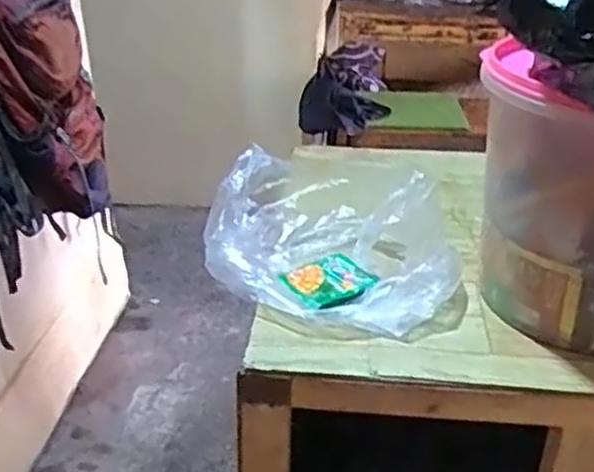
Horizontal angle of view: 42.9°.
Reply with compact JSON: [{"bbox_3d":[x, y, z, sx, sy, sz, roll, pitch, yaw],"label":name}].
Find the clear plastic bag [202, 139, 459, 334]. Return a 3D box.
[{"bbox_3d":[0.027,-0.004,0.785,0.234,0.101,0.261,-6,30,-9],"label":"clear plastic bag"}]

